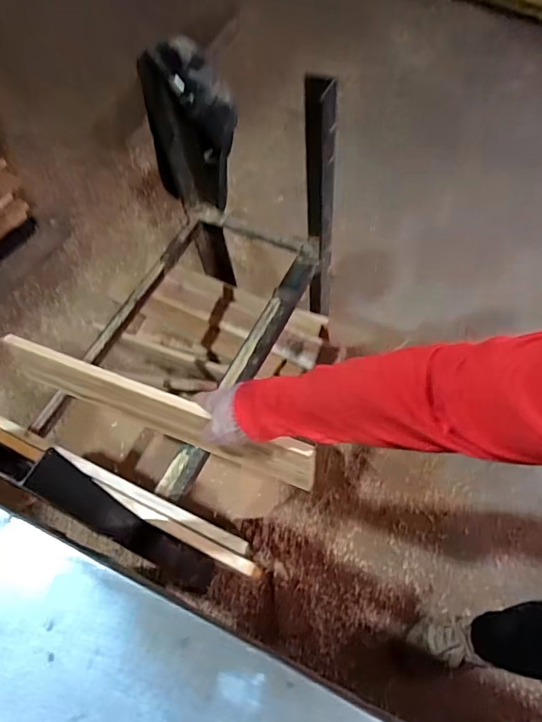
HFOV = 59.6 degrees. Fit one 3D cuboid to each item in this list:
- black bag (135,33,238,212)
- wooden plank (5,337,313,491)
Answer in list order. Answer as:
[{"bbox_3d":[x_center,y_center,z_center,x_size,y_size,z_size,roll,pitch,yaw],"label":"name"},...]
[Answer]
[{"bbox_3d":[-0.144,-0.422,0.875,0.145,0.305,0.089,-17,60,-6],"label":"black bag"},{"bbox_3d":[-0.163,0.063,0.640,0.469,0.091,0.025,19,55,17],"label":"wooden plank"}]

